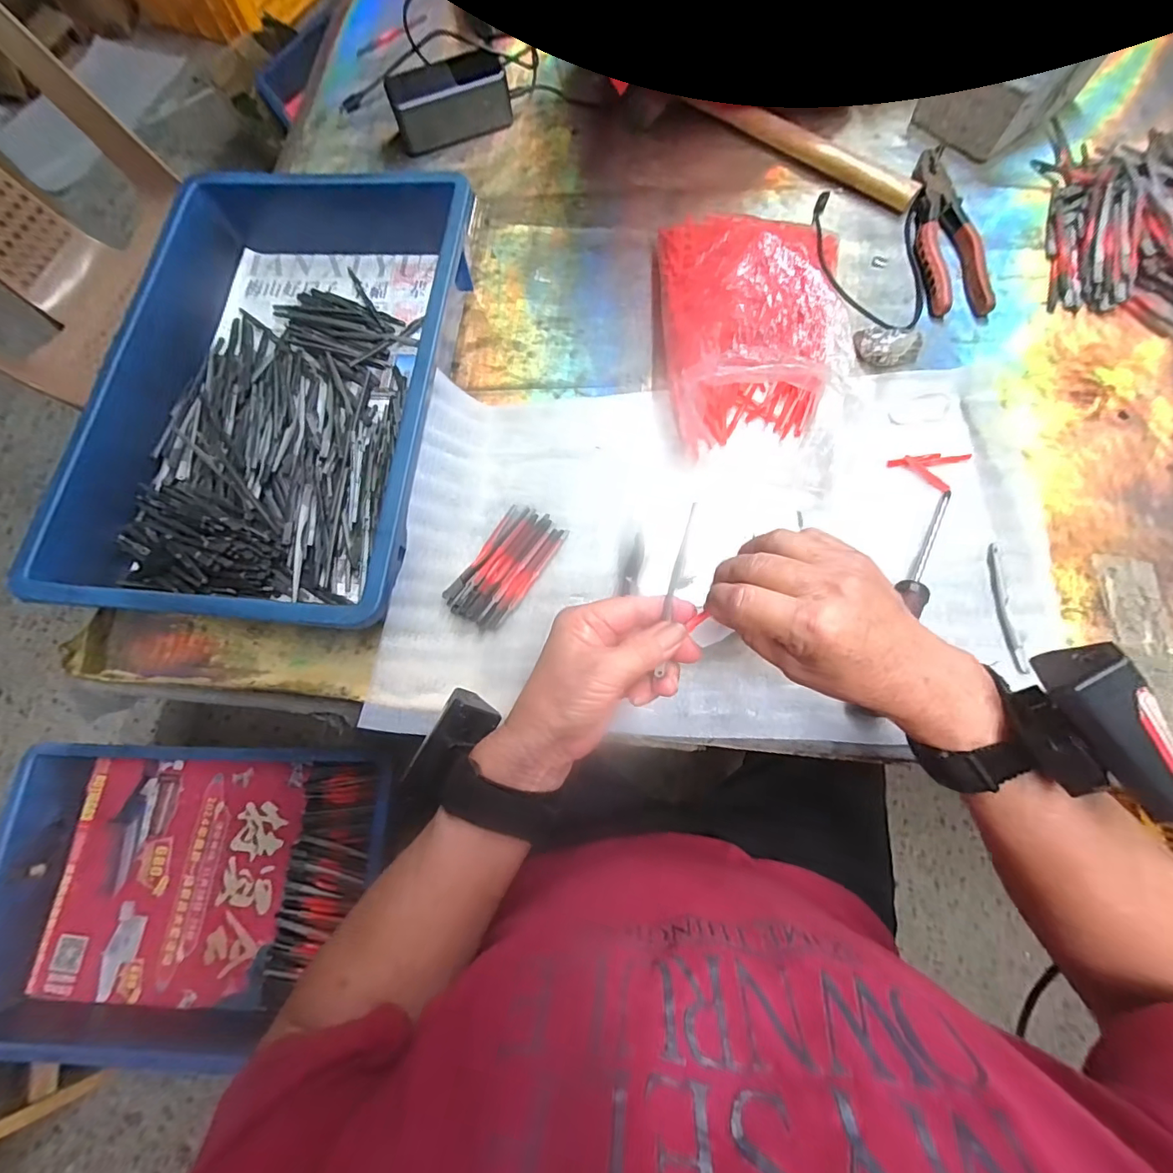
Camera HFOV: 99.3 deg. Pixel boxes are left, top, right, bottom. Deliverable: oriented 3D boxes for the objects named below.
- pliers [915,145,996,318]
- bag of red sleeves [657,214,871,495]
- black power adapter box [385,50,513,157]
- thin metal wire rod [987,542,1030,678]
[{"bbox_3d":[0.354,-0.356,0.491,0.055,0.018,0.204,2,73,3],"label":"pliers"},{"bbox_3d":[0.158,-0.234,0.441,0.173,0.070,0.252,-2,73,2],"label":"bag of red sleeves"},{"bbox_3d":[-0.152,-0.543,0.559,0.127,0.055,0.035,-22,73,-4],"label":"black power adapter box"},{"bbox_3d":[0.326,0.016,0.389,0.010,0.006,0.102,2,73,3],"label":"thin metal wire rod"}]

